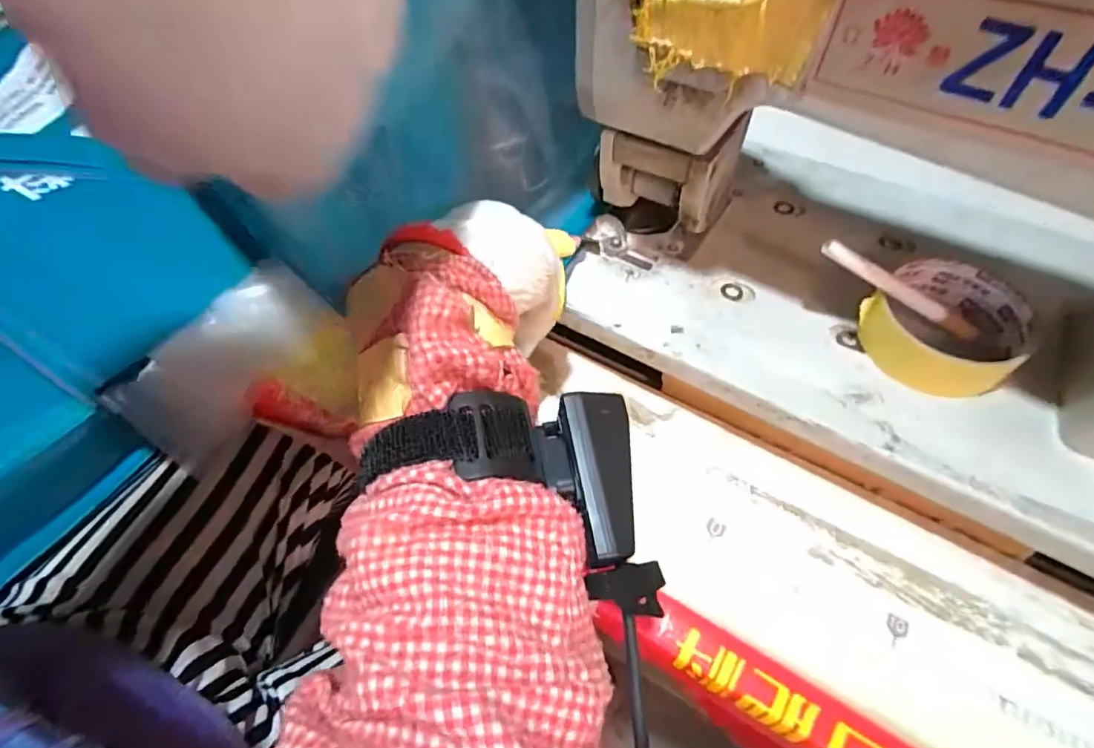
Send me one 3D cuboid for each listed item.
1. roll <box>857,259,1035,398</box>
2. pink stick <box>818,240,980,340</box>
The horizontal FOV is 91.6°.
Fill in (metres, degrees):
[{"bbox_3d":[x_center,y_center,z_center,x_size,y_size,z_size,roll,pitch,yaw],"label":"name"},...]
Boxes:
[{"bbox_3d":[0.232,-0.028,0.308,0.082,0.028,0.078,-1,57,1],"label":"roll"},{"bbox_3d":[0.198,-0.047,0.298,0.105,0.008,0.009,28,59,-8],"label":"pink stick"}]

